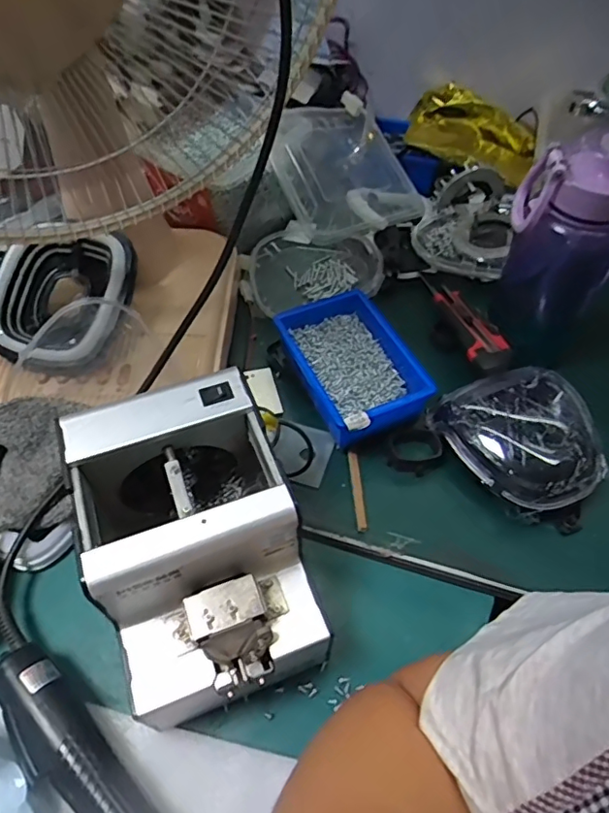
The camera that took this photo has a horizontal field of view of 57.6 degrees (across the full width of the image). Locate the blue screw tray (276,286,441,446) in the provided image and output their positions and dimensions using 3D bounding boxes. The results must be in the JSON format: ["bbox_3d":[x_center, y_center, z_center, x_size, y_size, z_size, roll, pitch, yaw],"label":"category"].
[{"bbox_3d":[0.043,-0.038,0.529,0.099,0.050,0.161,-21,58,-13],"label":"blue screw tray"}]

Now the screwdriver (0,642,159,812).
[{"bbox_3d":[-0.129,0.234,0.341,0.040,0.027,0.194,-38,66,-26],"label":"screwdriver"}]

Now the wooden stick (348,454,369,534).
[{"bbox_3d":[0.046,0.071,0.485,0.009,0.006,0.079,-1,56,-5],"label":"wooden stick"}]

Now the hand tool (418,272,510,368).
[{"bbox_3d":[0.161,-0.088,0.558,0.038,0.012,0.157,-5,39,-8],"label":"hand tool"}]

